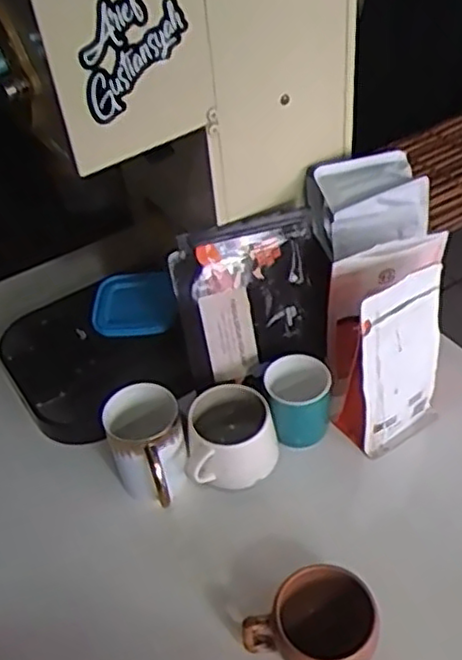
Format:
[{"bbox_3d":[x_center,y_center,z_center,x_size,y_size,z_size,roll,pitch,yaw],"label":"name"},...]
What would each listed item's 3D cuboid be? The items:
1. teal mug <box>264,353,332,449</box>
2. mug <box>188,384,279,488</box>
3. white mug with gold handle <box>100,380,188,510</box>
[{"bbox_3d":[0.072,0.077,0.710,0.066,0.085,0.062,-6,43,1],"label":"teal mug"},{"bbox_3d":[-0.003,0.109,0.685,0.089,0.073,0.083,-4,43,3],"label":"mug"},{"bbox_3d":[-0.079,0.117,0.671,0.067,0.101,0.085,-12,43,-6],"label":"white mug with gold handle"}]

